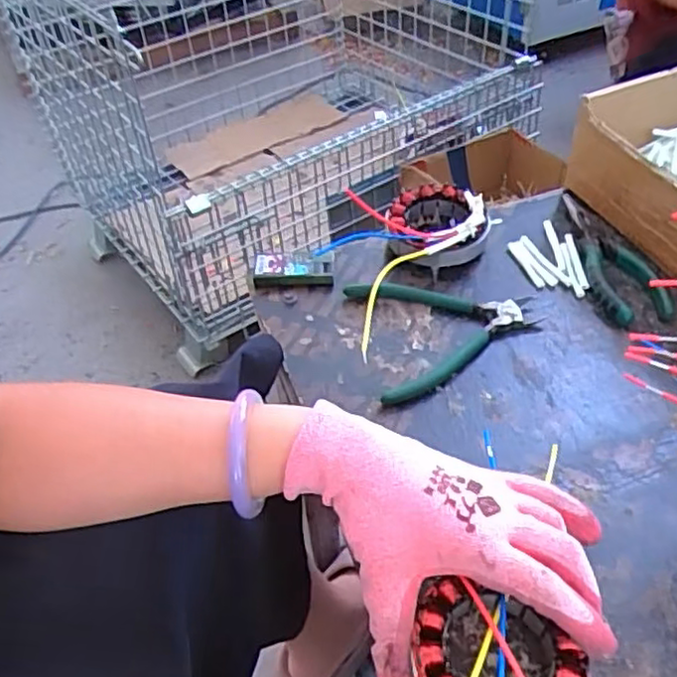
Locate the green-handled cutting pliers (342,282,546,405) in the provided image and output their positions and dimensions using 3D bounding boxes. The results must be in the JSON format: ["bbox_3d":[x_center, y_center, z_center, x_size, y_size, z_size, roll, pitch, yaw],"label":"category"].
[{"bbox_3d":[0.083,-0.013,0.515,0.133,0.018,0.114,-12,46,-8],"label":"green-handled cutting pliers"}]

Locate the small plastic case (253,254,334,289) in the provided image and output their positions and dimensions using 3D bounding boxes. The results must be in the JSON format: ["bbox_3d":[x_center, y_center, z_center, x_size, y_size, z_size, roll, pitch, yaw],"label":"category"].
[{"bbox_3d":[-0.037,-0.057,0.577,0.065,0.019,0.030,0,46,4],"label":"small plastic case"}]

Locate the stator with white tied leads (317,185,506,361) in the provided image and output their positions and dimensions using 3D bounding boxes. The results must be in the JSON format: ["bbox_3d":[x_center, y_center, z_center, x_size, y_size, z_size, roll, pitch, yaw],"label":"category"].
[{"bbox_3d":[0.051,-0.081,0.574,0.103,0.054,0.177,33,56,31],"label":"stator with white tied leads"}]

